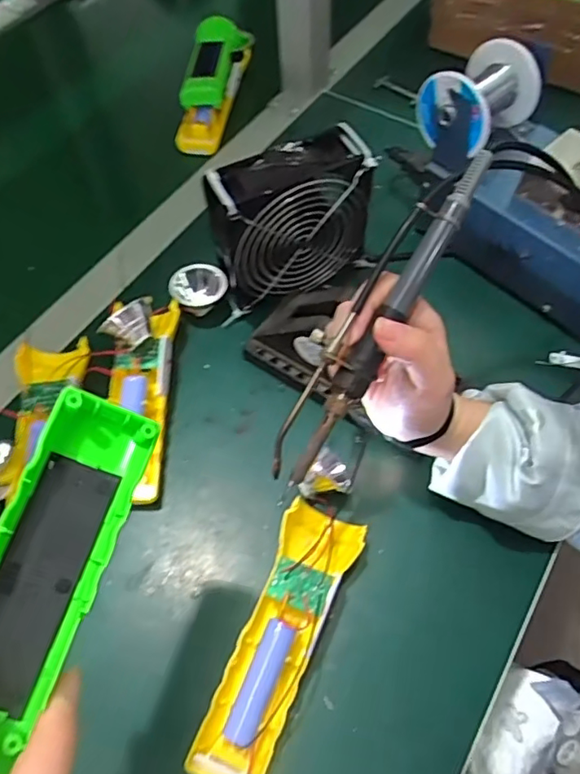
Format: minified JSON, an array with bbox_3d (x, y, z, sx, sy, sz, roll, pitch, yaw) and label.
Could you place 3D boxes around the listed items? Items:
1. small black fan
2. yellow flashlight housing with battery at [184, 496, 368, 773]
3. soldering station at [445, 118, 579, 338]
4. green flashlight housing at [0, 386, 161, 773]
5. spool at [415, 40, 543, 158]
[{"bbox_3d":[0.000,-0.126,0.448,0.116,0.126,0.050,-21,61,-10],"label":"small black fan"},{"bbox_3d":[-0.005,0.153,0.349,0.052,0.041,0.166,19,62,13],"label":"yellow flashlight housing with battery"},{"bbox_3d":[0.223,-0.140,0.464,0.148,0.092,0.121,37,67,22],"label":"soldering station"},{"bbox_3d":[-0.094,0.072,0.215,0.042,0.024,0.139,24,67,-22],"label":"green flashlight housing"},{"bbox_3d":[0.150,-0.226,0.453,0.082,0.067,0.066,-37,65,-18],"label":"spool"}]

